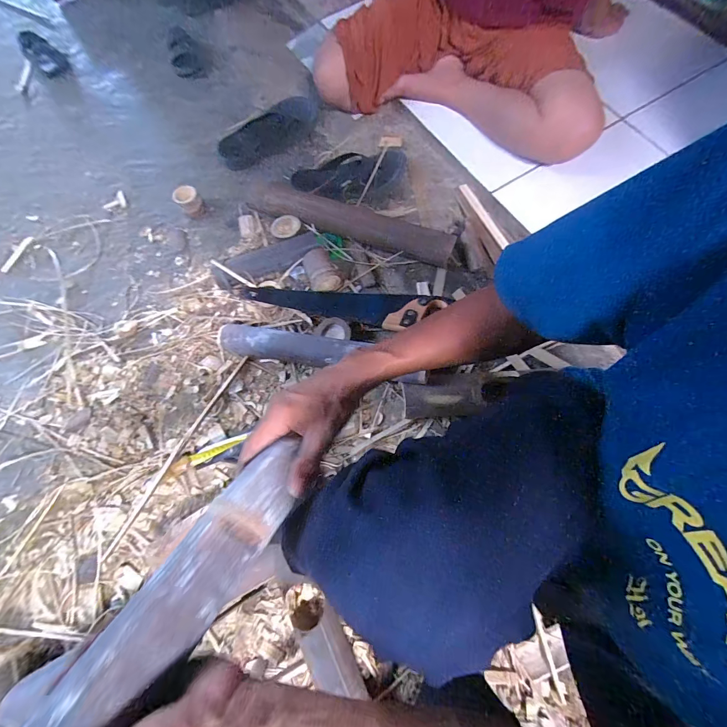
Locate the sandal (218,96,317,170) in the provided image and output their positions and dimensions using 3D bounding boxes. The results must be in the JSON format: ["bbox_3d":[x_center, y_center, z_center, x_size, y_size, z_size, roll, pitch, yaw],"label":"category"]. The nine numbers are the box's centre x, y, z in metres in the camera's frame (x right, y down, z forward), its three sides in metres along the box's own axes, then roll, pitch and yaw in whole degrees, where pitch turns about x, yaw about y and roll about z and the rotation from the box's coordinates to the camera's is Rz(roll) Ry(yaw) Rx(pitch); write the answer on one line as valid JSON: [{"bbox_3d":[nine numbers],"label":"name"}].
[{"bbox_3d":[-0.241,-0.587,0.857,0.271,0.059,0.096,-27,75,-7],"label":"sandal"}]

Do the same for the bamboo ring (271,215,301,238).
[{"bbox_3d":[-0.179,-0.316,0.774,0.073,0.012,0.048,-16,98,14],"label":"bamboo ring"}]

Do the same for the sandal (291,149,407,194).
[{"bbox_3d":[-0.032,-0.461,0.816,0.277,0.041,0.093,-5,73,-1],"label":"sandal"}]

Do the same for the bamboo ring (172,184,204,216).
[{"bbox_3d":[-0.421,-0.390,0.813,0.061,0.058,0.049,-33,76,-9],"label":"bamboo ring"}]

